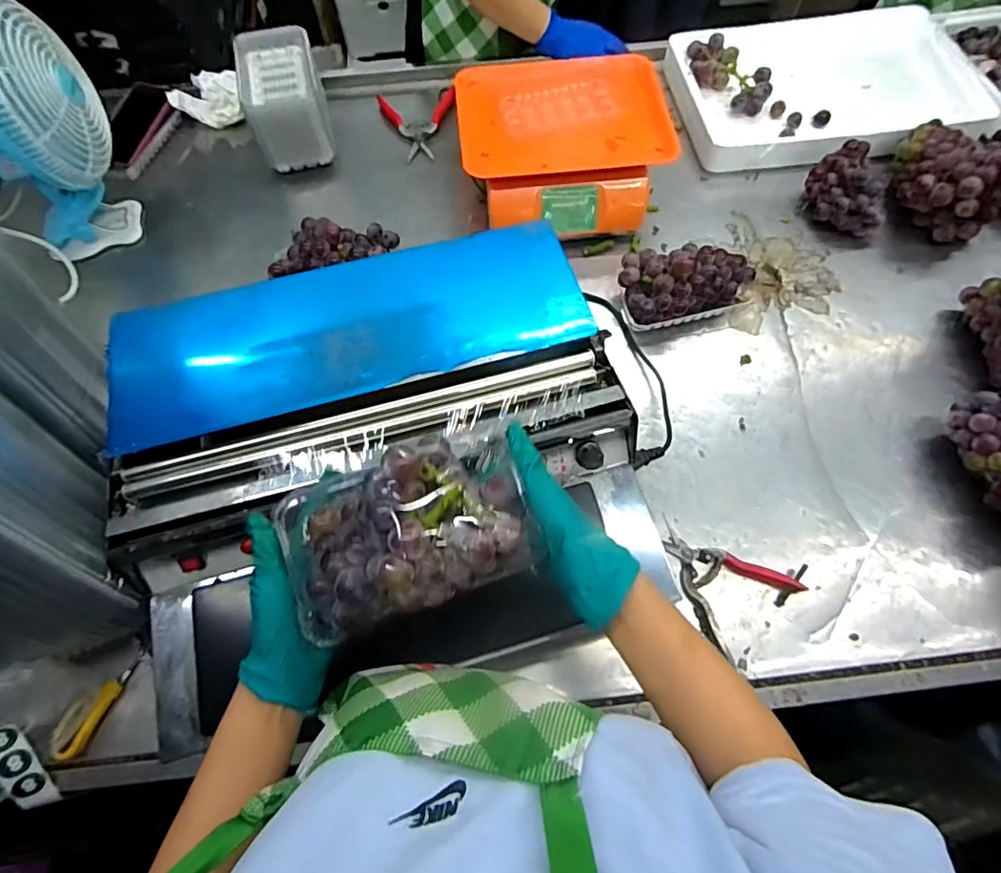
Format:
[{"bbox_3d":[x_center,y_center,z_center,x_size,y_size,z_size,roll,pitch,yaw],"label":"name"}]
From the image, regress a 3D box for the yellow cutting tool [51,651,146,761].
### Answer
[{"bbox_3d":[-0.421,0.284,0.564,0.015,0.016,0.112,26,68,13],"label":"yellow cutting tool"}]

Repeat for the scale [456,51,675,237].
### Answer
[{"bbox_3d":[0.089,-0.436,0.799,0.295,0.110,0.254,-6,65,-2],"label":"scale"}]

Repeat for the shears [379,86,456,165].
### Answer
[{"bbox_3d":[-0.137,-0.536,0.913,0.131,0.025,0.147,-8,65,-2],"label":"shears"}]

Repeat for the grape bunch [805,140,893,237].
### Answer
[{"bbox_3d":[0.520,-0.362,0.791,0.073,0.085,0.126,-29,68,-11],"label":"grape bunch"}]

